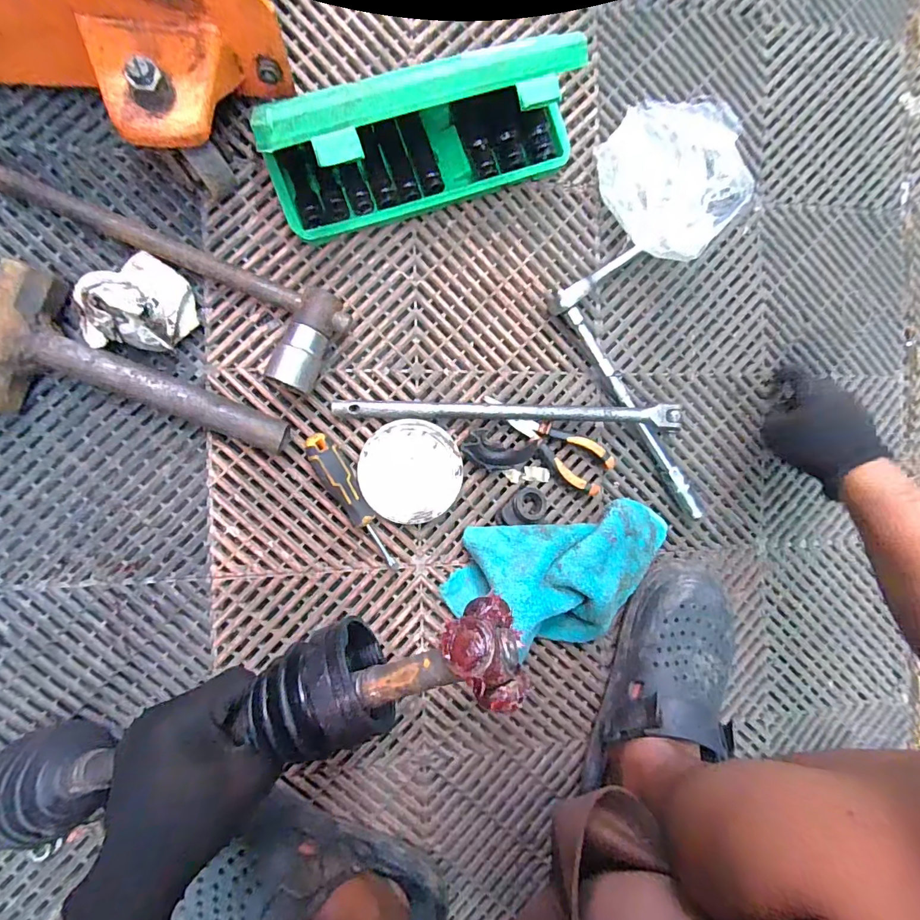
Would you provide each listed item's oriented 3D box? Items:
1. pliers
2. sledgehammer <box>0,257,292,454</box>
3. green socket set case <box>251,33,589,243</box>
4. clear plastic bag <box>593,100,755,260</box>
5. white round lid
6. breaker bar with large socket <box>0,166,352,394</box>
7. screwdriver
[{"bbox_3d":[0.091,-0.021,0.465,0.148,0.023,0.050,33,86,-8],"label":"pliers"},{"bbox_3d":[-0.290,-0.056,0.393,0.258,0.049,0.127,26,87,-9],"label":"sledgehammer"},{"bbox_3d":[-0.031,-0.294,0.400,0.279,0.106,0.082,-21,94,-8],"label":"green socket set case"},{"bbox_3d":[0.211,-0.289,0.447,0.142,0.079,0.139,41,85,-8],"label":"clear plastic bag"},{"bbox_3d":[-0.050,0.011,0.448,0.099,0.017,0.100,0,91,-9],"label":"white round lid"},{"bbox_3d":[-0.321,-0.196,0.389,0.443,0.042,0.091,26,87,-9],"label":"breaker bar with large socket"},{"bbox_3d":[-0.101,0.039,0.429,0.025,0.027,0.145,-33,102,-7],"label":"screwdriver"}]

